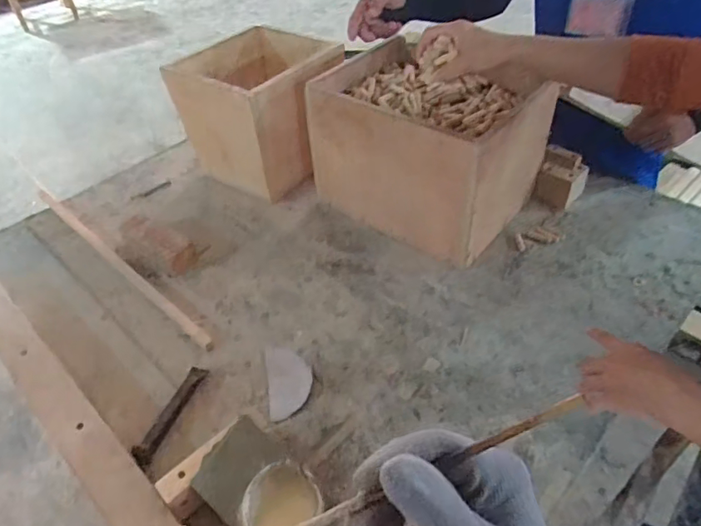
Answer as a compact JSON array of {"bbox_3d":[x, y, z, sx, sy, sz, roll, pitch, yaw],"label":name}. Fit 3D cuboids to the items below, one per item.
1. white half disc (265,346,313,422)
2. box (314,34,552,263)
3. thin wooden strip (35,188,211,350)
[{"bbox_3d":[-0.082,0.154,0.700,0.057,0.004,0.110,-9,45,-5],"label":"white half disc"},{"bbox_3d":[0.133,-0.203,0.907,0.330,0.231,0.265,29,54,29],"label":"box"},{"bbox_3d":[-0.409,-0.008,0.907,0.569,0.014,0.020,33,53,31],"label":"thin wooden strip"}]

